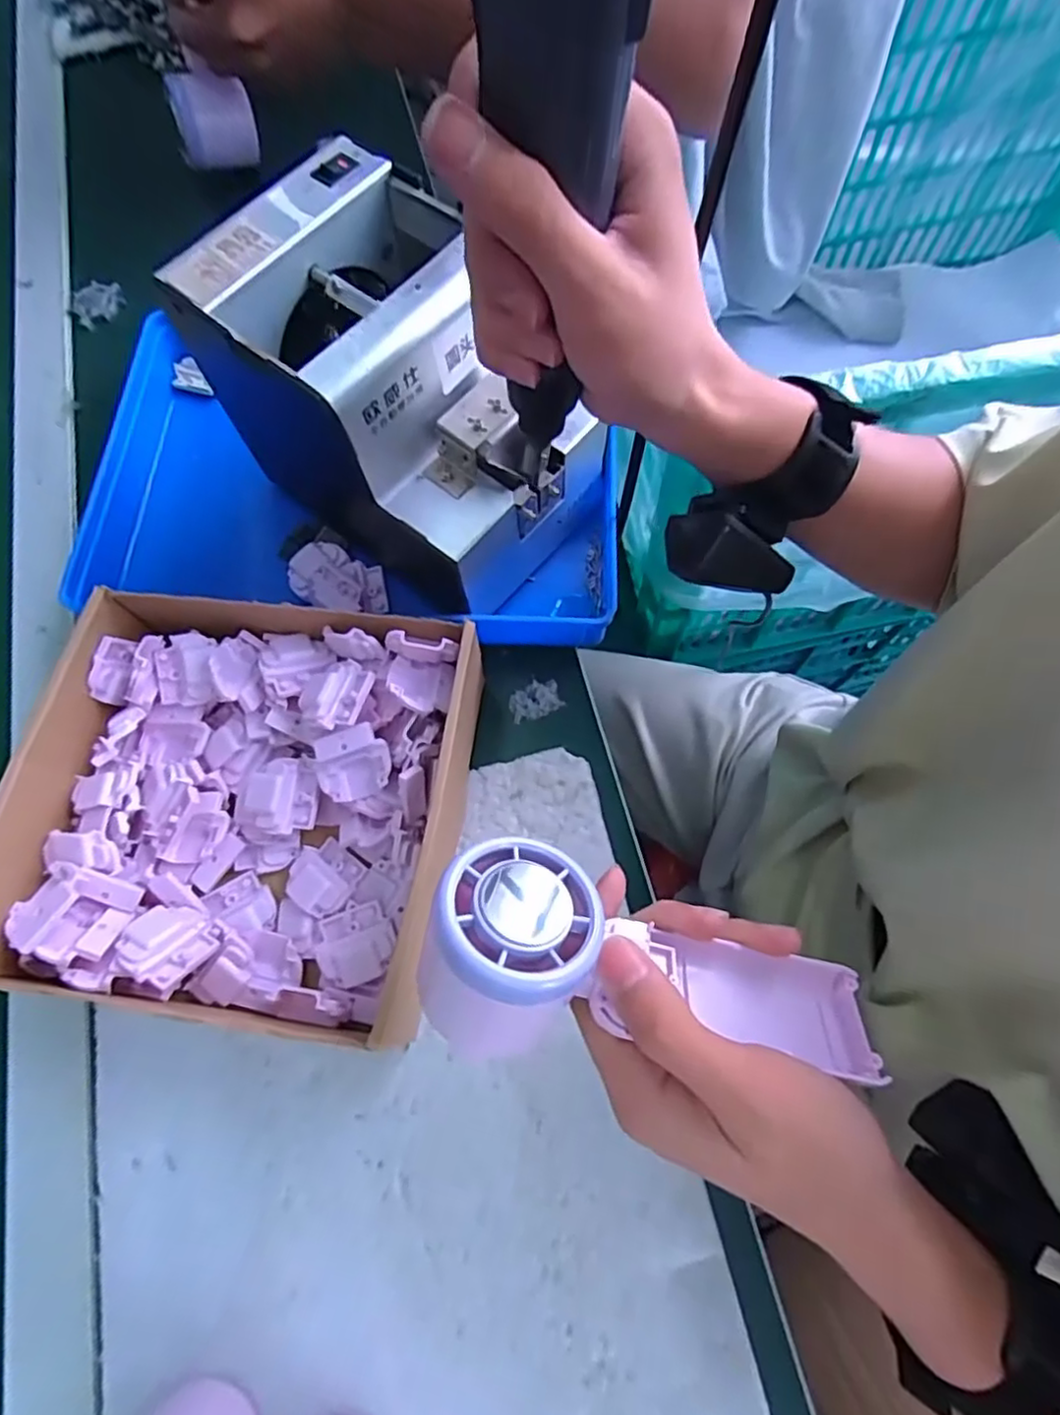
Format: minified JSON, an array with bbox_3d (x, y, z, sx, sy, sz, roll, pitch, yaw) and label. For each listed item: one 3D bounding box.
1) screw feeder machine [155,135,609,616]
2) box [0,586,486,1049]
[{"bbox_3d":[-0.062,-0.160,0.353,0.172,0.159,0.125,40,77,13],"label":"screw feeder machine"},{"bbox_3d":[-0.144,0.049,0.330,0.212,0.064,0.195,8,72,4],"label":"box"}]

